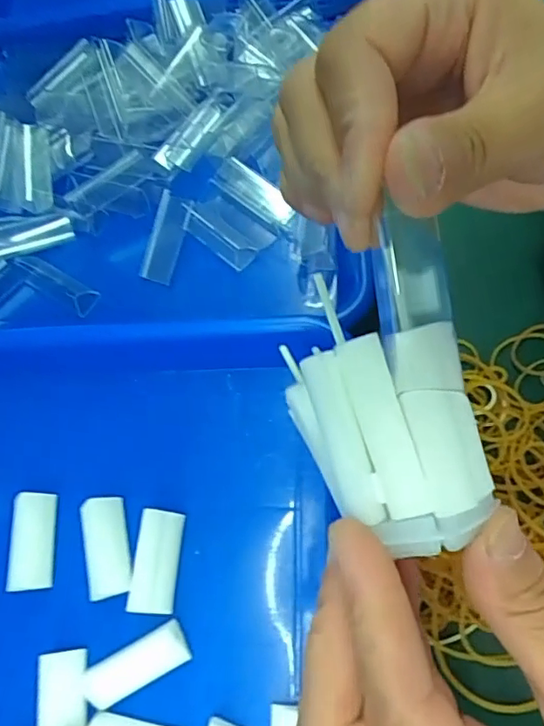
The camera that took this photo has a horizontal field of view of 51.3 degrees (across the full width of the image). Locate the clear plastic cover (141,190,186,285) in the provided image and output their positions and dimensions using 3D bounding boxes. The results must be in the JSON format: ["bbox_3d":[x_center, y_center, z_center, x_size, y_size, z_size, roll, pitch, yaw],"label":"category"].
[{"bbox_3d":[-0.067,-0.077,0.348,0.021,0.008,0.053,15,93,10],"label":"clear plastic cover"}]

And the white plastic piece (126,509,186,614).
[{"bbox_3d":[-0.054,0.093,0.268,0.019,0.011,0.045,0,65,10],"label":"white plastic piece"}]

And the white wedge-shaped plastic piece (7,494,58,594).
[{"bbox_3d":[-0.119,0.088,0.282,0.020,0.009,0.045,-8,64,6],"label":"white wedge-shaped plastic piece"}]

